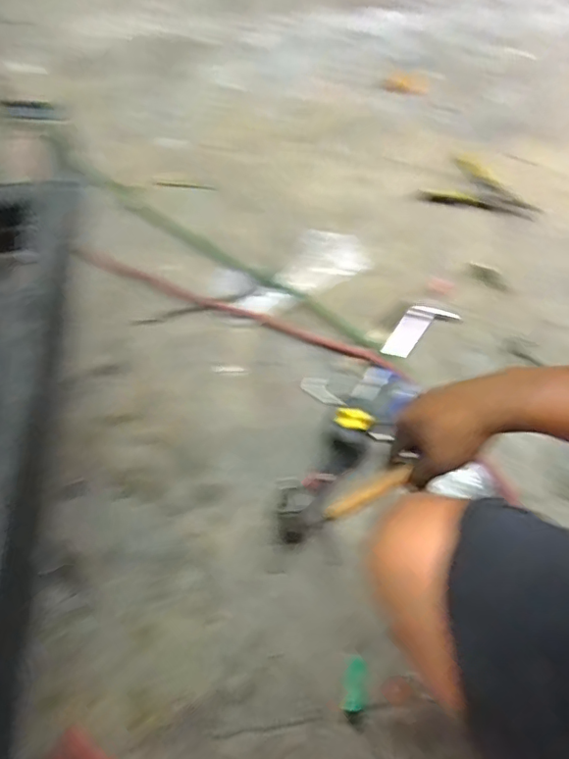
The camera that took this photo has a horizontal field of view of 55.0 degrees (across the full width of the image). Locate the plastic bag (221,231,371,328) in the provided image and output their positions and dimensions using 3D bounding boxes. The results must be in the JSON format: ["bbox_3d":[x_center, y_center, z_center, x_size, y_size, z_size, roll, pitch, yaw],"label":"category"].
[{"bbox_3d":[0.009,-0.215,1.110,0.321,0.020,0.151,-28,63,-11],"label":"plastic bag"}]

